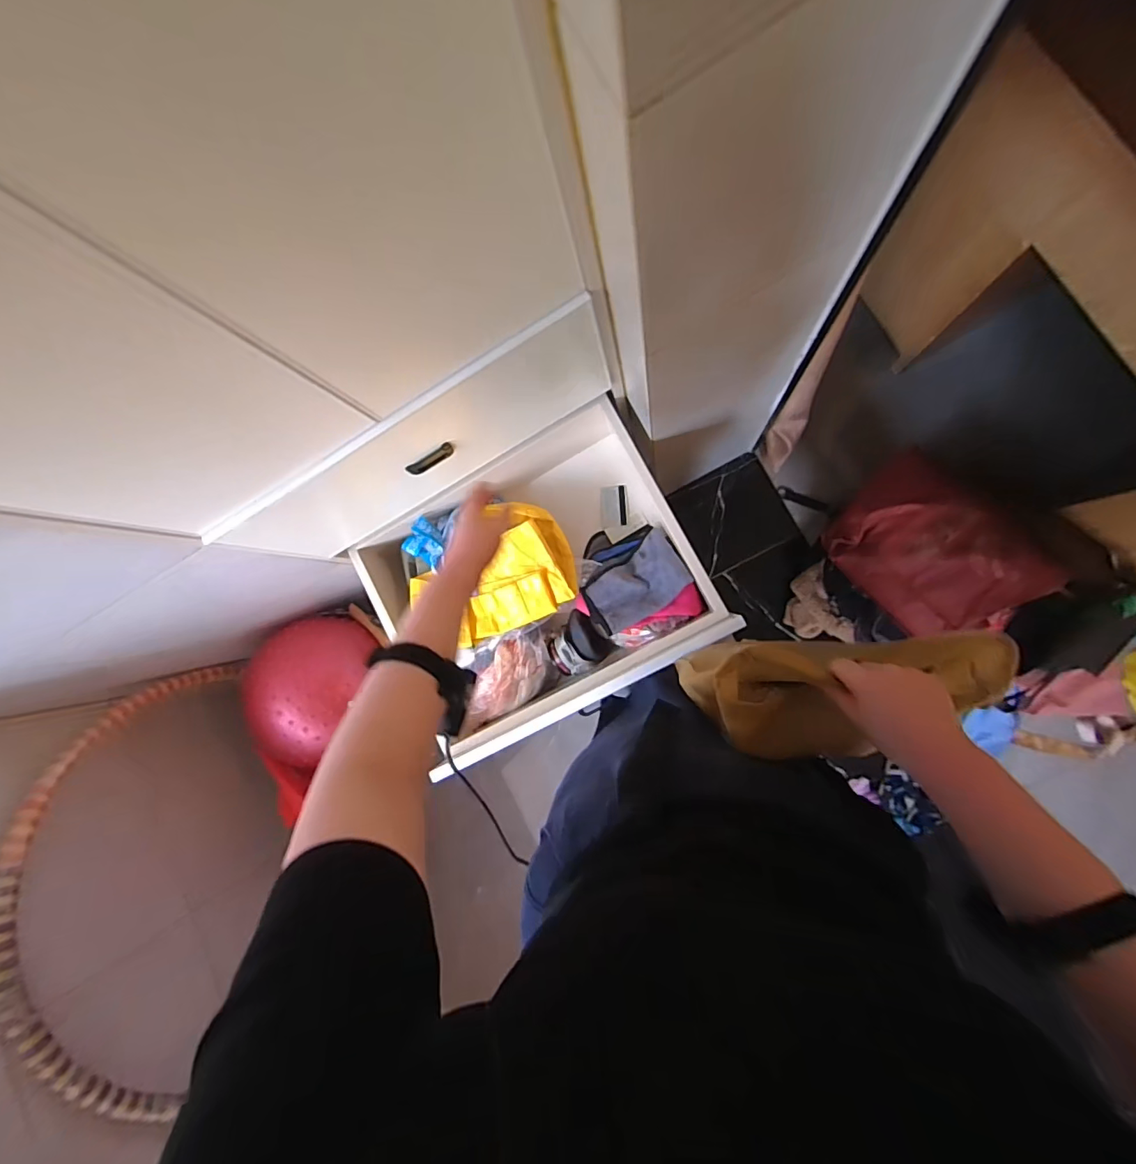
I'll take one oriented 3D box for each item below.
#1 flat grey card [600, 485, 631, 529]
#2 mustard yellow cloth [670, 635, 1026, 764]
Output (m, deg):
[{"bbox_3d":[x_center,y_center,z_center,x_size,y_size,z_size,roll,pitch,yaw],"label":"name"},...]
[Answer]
[{"bbox_3d":[0.100,-0.163,1.085,0.061,0.005,0.090,-5,88,18],"label":"flat grey card"},{"bbox_3d":[0.268,0.112,0.503,0.283,0.053,0.120,-8,87,7],"label":"mustard yellow cloth"}]

